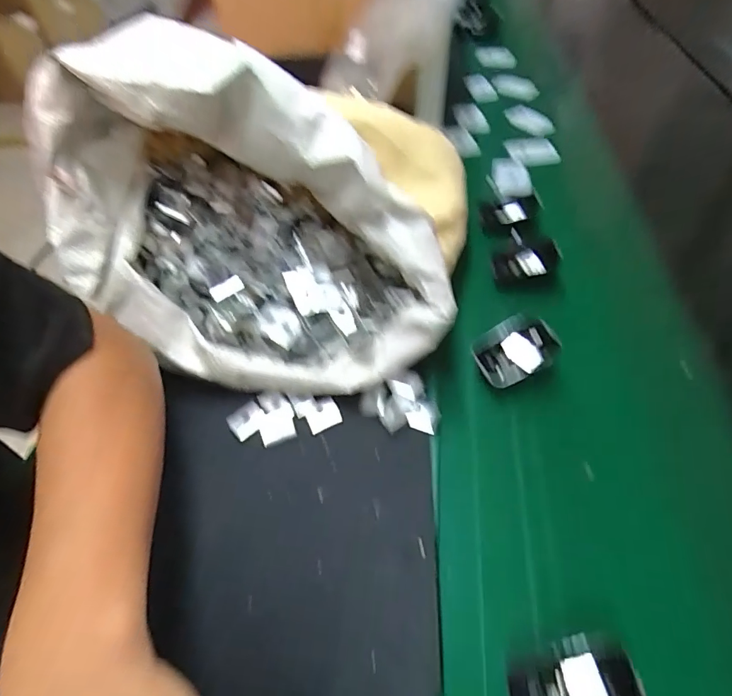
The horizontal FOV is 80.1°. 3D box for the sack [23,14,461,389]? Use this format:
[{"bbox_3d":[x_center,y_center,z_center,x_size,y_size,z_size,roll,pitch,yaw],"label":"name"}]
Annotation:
[{"bbox_3d":[-0.105,-0.086,0.362,0.335,0.233,0.201,28,59,24],"label":"sack"}]

